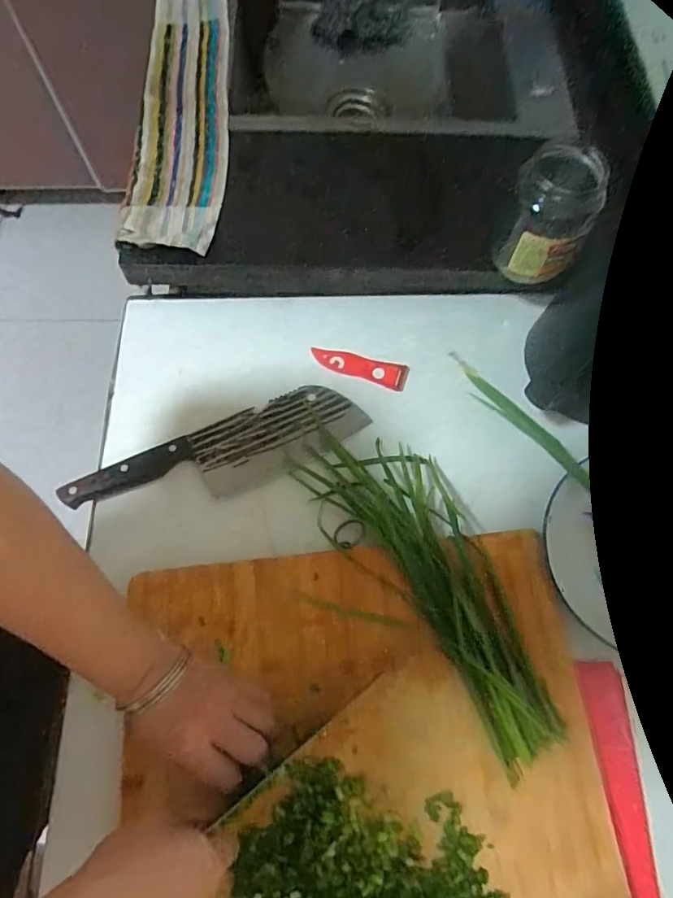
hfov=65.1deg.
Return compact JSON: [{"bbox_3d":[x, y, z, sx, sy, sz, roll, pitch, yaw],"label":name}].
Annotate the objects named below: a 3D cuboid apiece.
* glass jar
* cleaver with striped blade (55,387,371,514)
[{"bbox_3d":[0.198,-0.211,0.495,0.073,0.107,0.073,0,69,0],"label":"glass jar"},{"bbox_3d":[-0.112,0.007,0.516,0.288,0.013,0.079,-23,71,-9],"label":"cleaver with striped blade"}]

